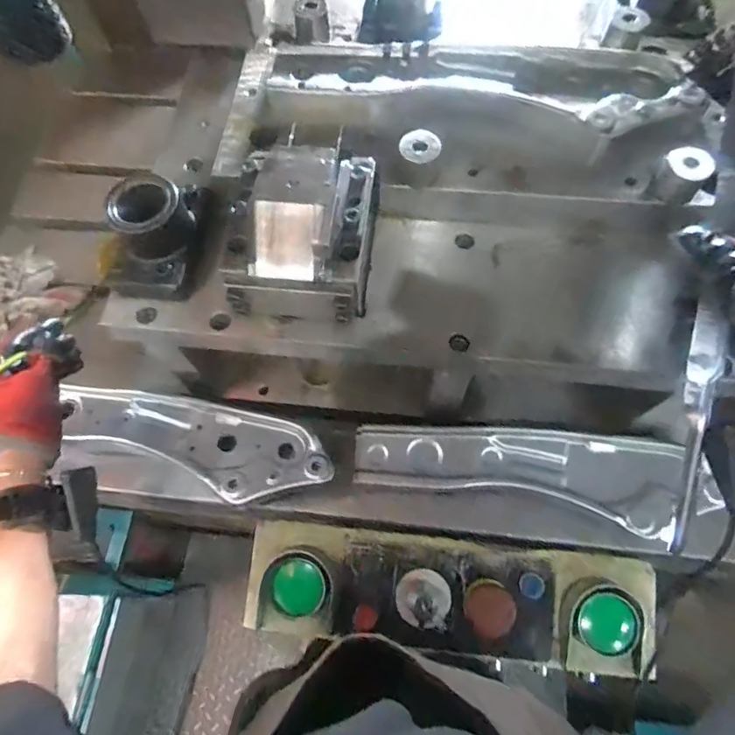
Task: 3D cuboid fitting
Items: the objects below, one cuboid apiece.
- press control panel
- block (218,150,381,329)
[{"bbox_3d":[0.101,0.290,0.660,0.495,0.084,0.145,6,67,5],"label":"press control panel"},{"bbox_3d":[-0.059,-0.134,0.502,0.131,0.097,0.162,10,67,6],"label":"block"}]

